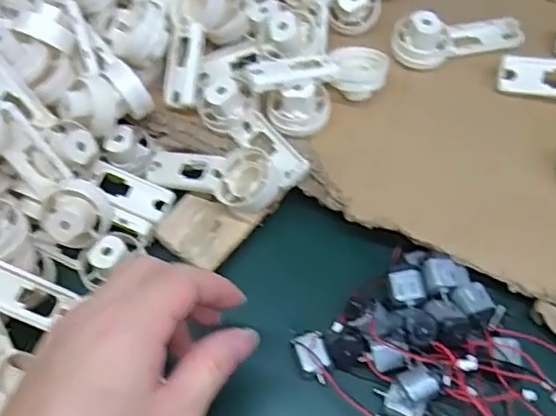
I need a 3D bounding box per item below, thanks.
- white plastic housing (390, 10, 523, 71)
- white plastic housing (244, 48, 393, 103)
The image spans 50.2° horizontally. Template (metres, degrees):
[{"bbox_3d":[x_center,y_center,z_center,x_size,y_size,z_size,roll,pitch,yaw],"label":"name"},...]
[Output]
[{"bbox_3d":[0.127,-0.124,0.414,0.094,0.028,0.033,-13,60,-6],"label":"white plastic housing"},{"bbox_3d":[0.025,-0.090,0.387,0.092,0.023,0.036,-9,60,-4],"label":"white plastic housing"}]

